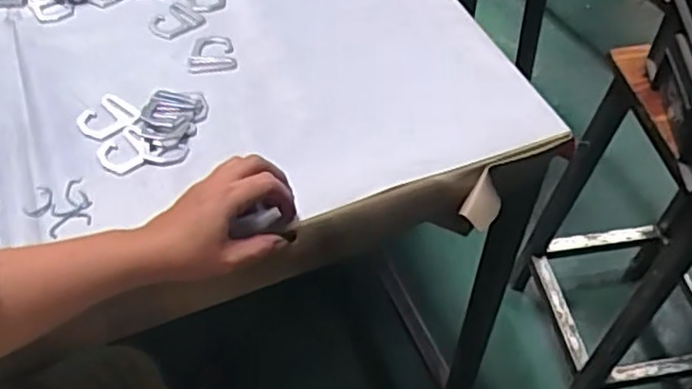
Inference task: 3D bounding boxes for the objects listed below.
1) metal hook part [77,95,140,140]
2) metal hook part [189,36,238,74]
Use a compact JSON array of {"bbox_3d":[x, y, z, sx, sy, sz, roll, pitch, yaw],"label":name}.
[{"bbox_3d":[-0.225,-0.070,0.658,0.050,0.009,0.048,-1,51,1],"label":"metal hook part"},{"bbox_3d":[-0.139,-0.144,0.720,0.047,0.007,0.055,-9,51,-6],"label":"metal hook part"}]

